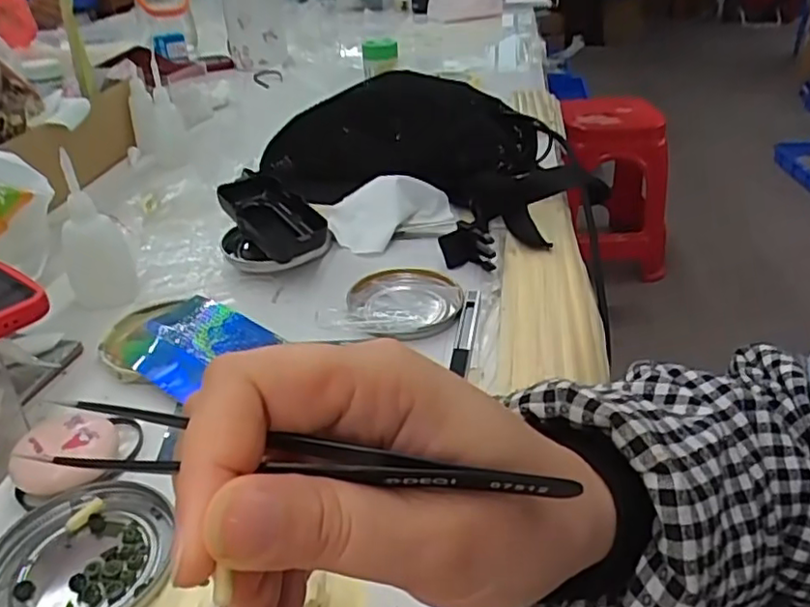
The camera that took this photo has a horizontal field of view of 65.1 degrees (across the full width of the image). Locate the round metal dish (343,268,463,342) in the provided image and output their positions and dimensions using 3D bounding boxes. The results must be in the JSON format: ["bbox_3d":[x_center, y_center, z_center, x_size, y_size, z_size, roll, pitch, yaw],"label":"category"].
[{"bbox_3d":[0.000,0.000,0.440,0.075,0.012,0.082,-1,33,0],"label":"round metal dish"}]

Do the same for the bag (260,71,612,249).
[{"bbox_3d":[-0.003,-0.162,0.605,0.280,0.098,0.137,16,38,26],"label":"bag"}]

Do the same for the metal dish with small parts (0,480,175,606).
[{"bbox_3d":[-0.142,0.112,0.276,0.070,0.010,0.075,-1,33,0],"label":"metal dish with small parts"}]

